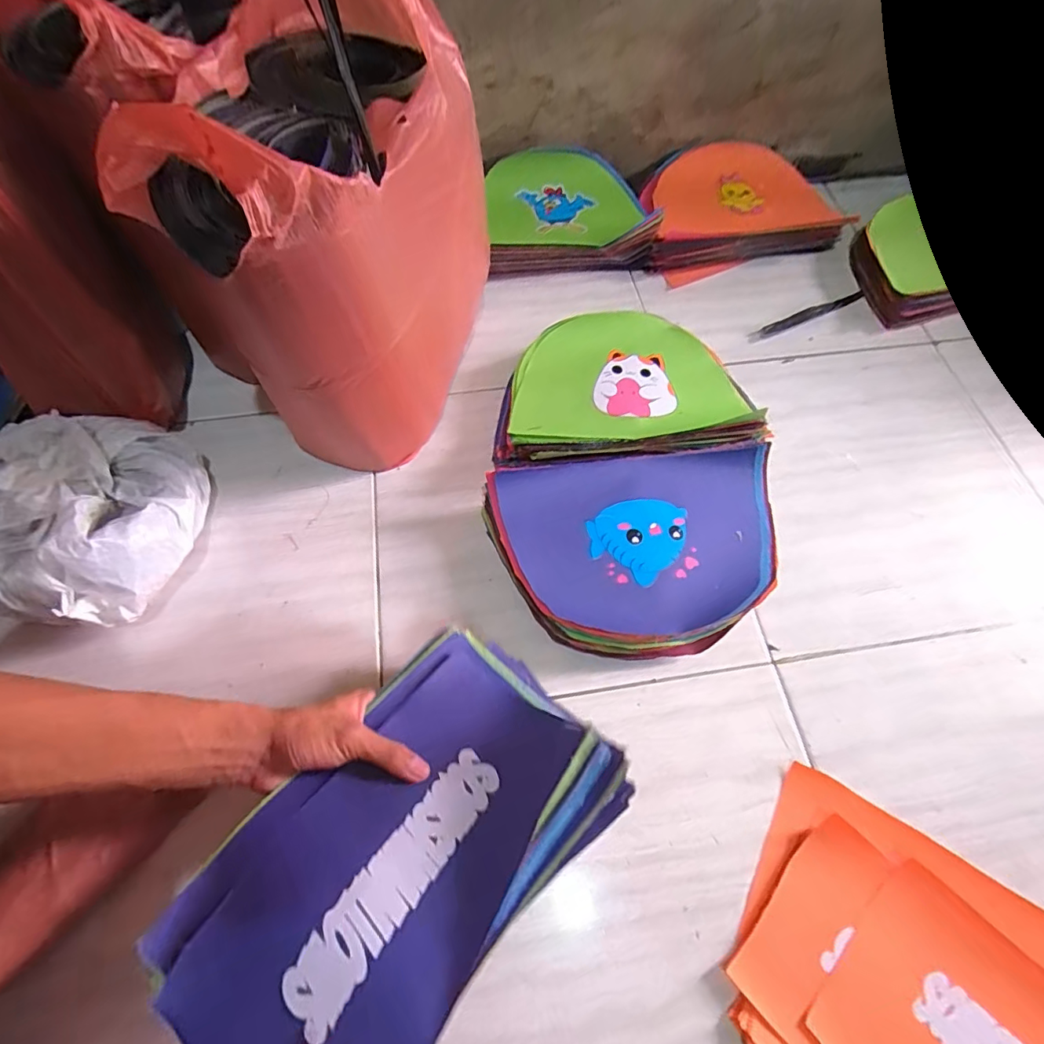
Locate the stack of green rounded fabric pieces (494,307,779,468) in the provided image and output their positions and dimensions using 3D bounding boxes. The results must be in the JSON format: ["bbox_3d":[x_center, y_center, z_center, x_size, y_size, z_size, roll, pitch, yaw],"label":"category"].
[{"bbox_3d":[0.120,-0.163,0.645,0.298,0.056,0.210,-4,63,-4],"label":"stack of green rounded fabric pieces"}]

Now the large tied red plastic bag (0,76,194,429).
[{"bbox_3d":[-0.483,-0.252,0.506,0.167,0.367,0.210,-37,69,-18],"label":"large tied red plastic bag"}]

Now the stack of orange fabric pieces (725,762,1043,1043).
[{"bbox_3d":[0.351,0.398,0.398,0.359,0.019,0.227,31,66,14],"label":"stack of orange fabric pieces"}]

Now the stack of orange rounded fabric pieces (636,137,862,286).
[{"bbox_3d":[0.332,-0.490,0.807,0.316,0.074,0.203,-11,63,-7],"label":"stack of orange rounded fabric pieces"}]

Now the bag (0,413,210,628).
[{"bbox_3d":[-0.456,-0.010,0.534,0.229,0.111,0.220,3,62,0],"label":"bag"}]

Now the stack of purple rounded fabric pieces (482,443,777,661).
[{"bbox_3d":[0.128,0.033,0.555,0.309,0.061,0.209,-8,63,-5],"label":"stack of purple rounded fabric pieces"}]

